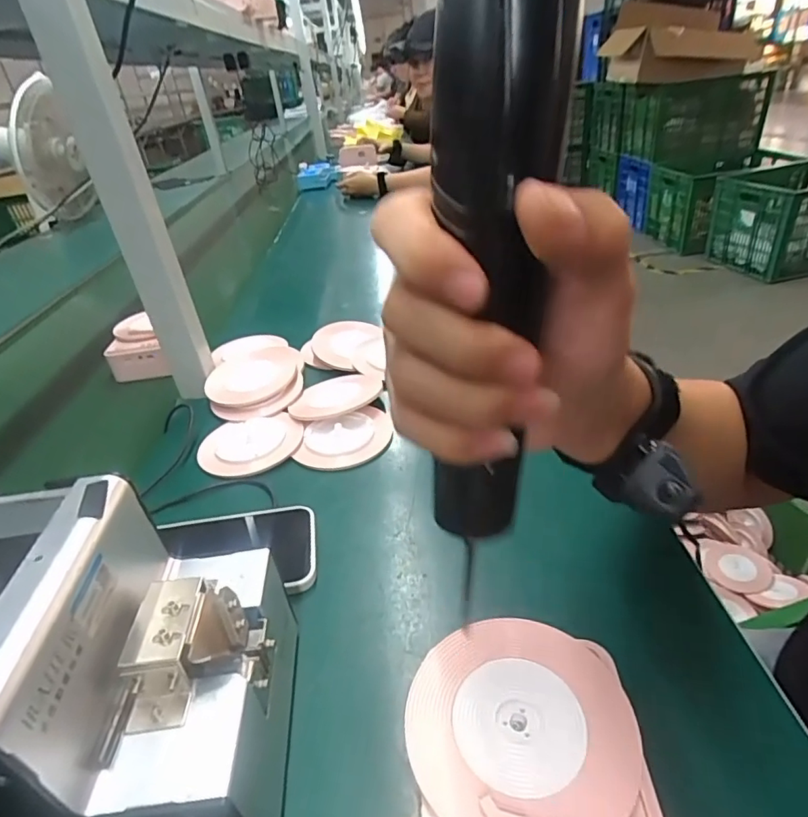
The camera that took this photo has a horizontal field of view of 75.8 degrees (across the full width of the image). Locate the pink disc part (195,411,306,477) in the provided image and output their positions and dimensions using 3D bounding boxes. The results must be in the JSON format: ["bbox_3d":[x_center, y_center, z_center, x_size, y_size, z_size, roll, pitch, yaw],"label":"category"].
[{"bbox_3d":[-0.149,0.033,0.509,0.097,0.007,0.086,-11,33,-6],"label":"pink disc part"}]

